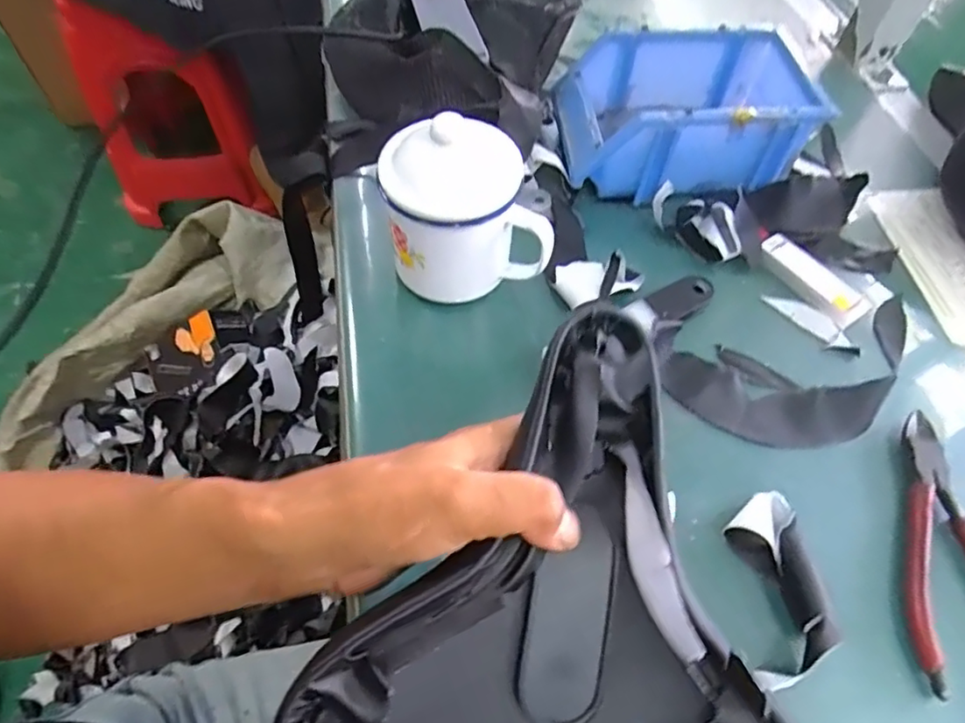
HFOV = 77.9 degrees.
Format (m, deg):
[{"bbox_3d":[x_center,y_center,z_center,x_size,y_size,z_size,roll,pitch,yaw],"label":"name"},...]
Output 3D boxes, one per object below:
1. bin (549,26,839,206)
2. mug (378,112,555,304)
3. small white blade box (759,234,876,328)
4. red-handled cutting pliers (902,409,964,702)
[{"bbox_3d":[0.157,-0.194,0.466,0.189,0.070,0.124,-2,57,-3],"label":"bin"},{"bbox_3d":[-0.012,-0.095,0.376,0.095,0.107,0.077,-13,58,-10],"label":"mug"},{"bbox_3d":[0.229,-0.057,0.416,0.026,0.013,0.080,-28,62,-19],"label":"small white blade box"},{"bbox_3d":[0.250,0.101,0.313,0.057,0.009,0.153,15,57,8],"label":"red-handled cutting pliers"}]

